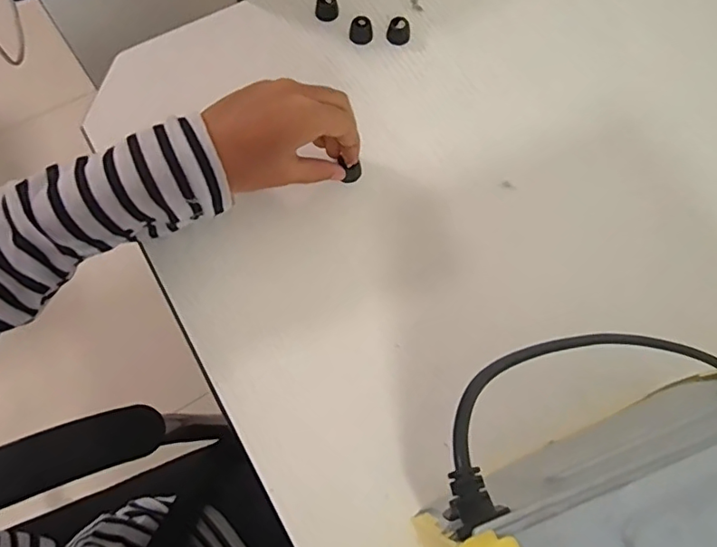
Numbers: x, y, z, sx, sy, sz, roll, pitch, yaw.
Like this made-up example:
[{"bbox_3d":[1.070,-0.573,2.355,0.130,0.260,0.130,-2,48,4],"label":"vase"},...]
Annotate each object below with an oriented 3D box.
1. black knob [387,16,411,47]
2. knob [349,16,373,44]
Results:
[{"bbox_3d":[0.032,-0.193,0.418,0.018,0.015,0.017,7,71,1],"label":"black knob"},{"bbox_3d":[0.002,-0.192,0.418,0.017,0.014,0.015,4,71,0],"label":"knob"}]

